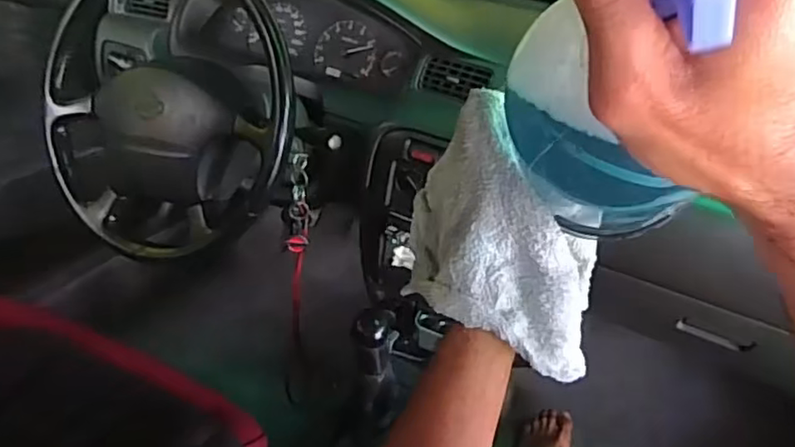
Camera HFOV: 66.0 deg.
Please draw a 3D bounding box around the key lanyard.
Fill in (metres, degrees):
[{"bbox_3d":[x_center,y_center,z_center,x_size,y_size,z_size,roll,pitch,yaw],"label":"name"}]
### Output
[{"bbox_3d":[-0.165,0.100,1.007,0.031,0.461,0.052,5,31,-5],"label":"key lanyard"}]

